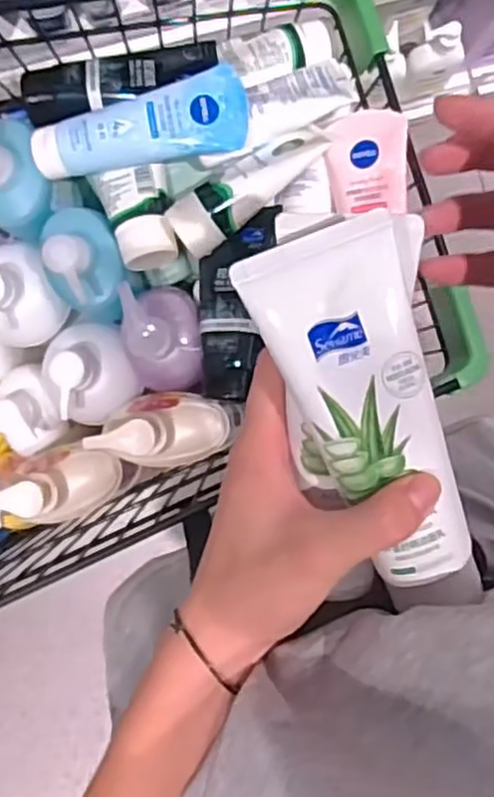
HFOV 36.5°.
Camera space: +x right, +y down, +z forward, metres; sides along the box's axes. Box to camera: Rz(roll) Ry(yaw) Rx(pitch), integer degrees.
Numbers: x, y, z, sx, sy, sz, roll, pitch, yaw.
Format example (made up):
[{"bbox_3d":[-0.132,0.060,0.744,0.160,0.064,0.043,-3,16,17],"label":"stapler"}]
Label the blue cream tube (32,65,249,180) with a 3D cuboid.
[{"bbox_3d":[-0.087,-0.220,0.607,0.172,0.032,0.061,-8,90,-2],"label":"blue cream tube"}]

